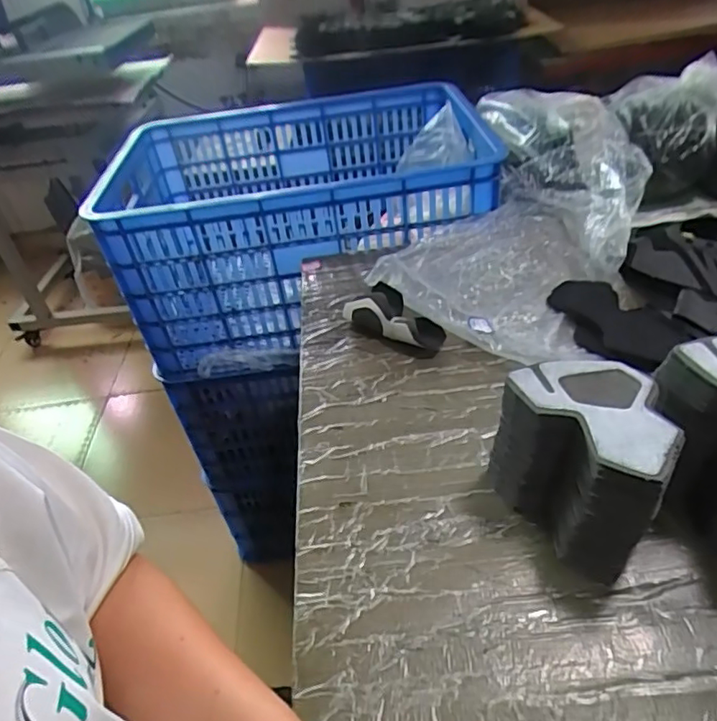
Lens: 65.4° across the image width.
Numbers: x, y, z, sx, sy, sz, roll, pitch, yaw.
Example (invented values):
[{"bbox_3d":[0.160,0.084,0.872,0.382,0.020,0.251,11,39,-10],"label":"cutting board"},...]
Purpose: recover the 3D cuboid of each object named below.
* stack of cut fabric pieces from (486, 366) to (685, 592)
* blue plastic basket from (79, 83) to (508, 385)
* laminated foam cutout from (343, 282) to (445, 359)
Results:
[{"bbox_3d":[0.182,0.077,0.433,0.102,0.114,0.128,-27,44,-21],"label":"stack of cut fabric pieces"},{"bbox_3d":[-0.098,-0.248,0.982,0.568,0.292,0.449,-12,41,-5],"label":"blue plastic basket"},{"bbox_3d":[0.044,-0.051,0.643,0.120,0.054,0.064,27,51,33],"label":"laminated foam cutout"}]

